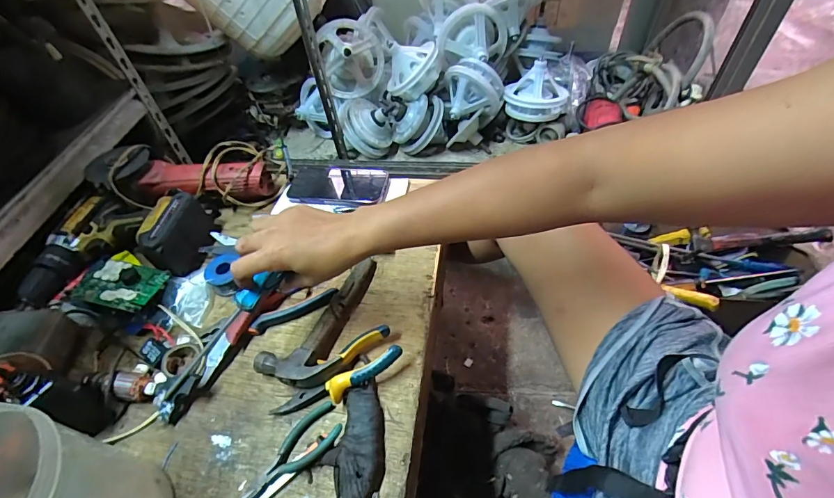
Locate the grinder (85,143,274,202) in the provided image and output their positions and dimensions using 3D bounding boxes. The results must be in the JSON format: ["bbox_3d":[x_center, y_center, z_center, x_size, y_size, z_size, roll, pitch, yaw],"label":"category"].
[{"bbox_3d":[-0.387,-0.121,0.670,0.271,0.071,0.088,0,51,5],"label":"grinder"}]

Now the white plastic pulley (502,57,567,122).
[{"bbox_3d":[0.274,-0.367,0.925,0.137,0.105,0.128,11,53,14],"label":"white plastic pulley"}]

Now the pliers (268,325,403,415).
[{"bbox_3d":[-0.089,0.143,0.467,0.145,0.036,0.054,-25,53,-15],"label":"pliers"}]

